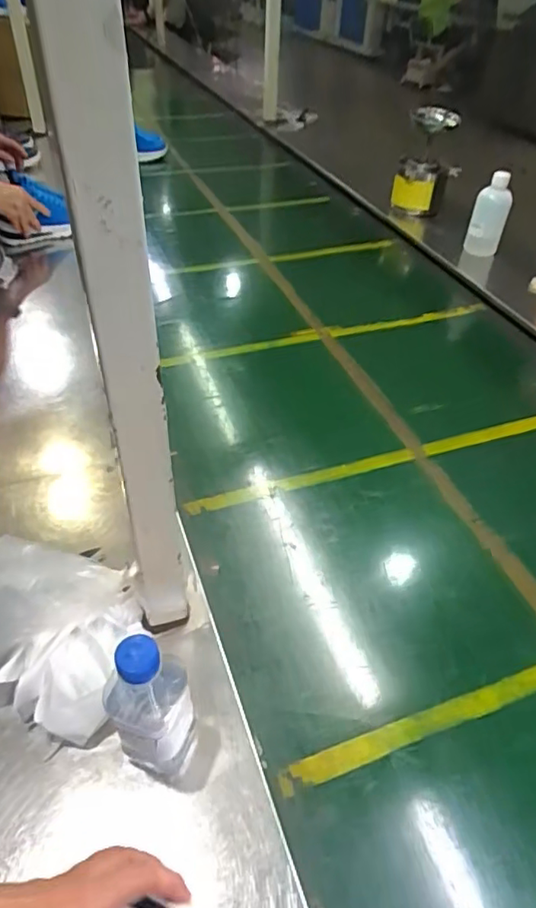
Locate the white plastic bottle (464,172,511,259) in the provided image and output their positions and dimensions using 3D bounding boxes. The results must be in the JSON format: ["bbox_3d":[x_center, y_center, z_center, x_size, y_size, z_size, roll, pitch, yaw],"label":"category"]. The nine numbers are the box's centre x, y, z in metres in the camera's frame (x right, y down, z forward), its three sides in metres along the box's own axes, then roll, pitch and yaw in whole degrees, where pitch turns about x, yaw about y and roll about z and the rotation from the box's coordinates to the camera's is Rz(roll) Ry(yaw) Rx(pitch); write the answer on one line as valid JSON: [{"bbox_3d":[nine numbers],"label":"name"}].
[{"bbox_3d":[0.503,-0.540,1.295,0.080,0.190,0.075,18,45,16],"label":"white plastic bottle"}]

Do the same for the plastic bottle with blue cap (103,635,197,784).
[{"bbox_3d":[-0.092,0.211,0.464,0.069,0.162,0.063,-17,46,-21],"label":"plastic bottle with blue cap"}]

